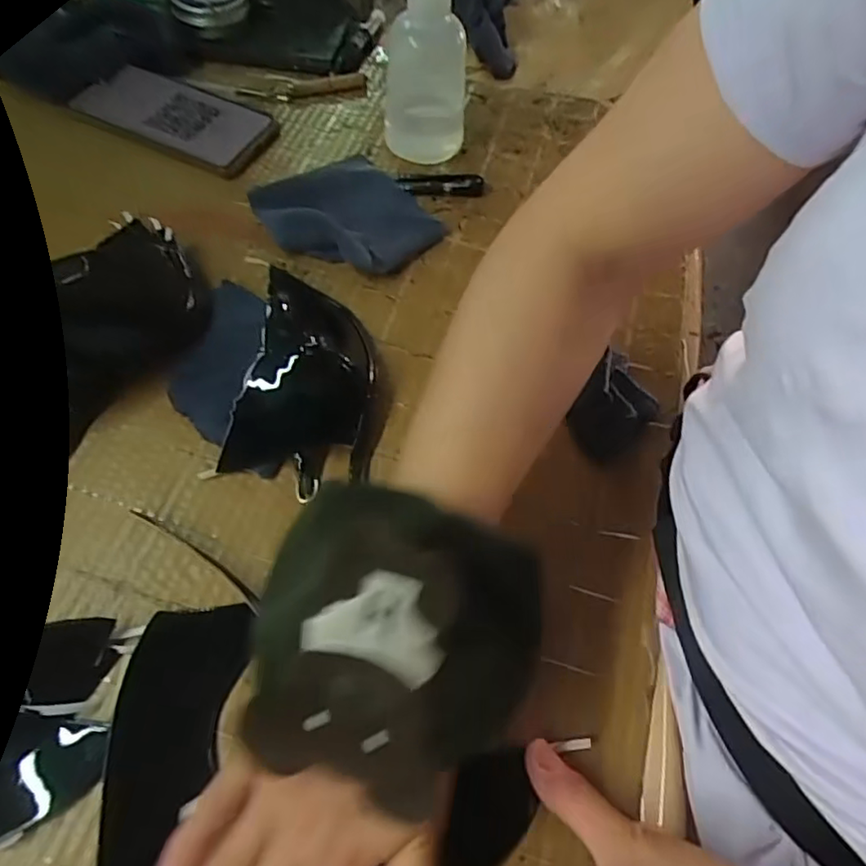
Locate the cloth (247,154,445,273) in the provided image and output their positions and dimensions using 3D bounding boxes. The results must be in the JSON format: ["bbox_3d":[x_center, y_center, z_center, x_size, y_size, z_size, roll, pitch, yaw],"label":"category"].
[{"bbox_3d":[-0.062,-0.165,0.458,0.114,0.019,0.107,40,66,18],"label":"cloth"}]

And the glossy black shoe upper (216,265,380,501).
[{"bbox_3d":[-0.075,-0.045,0.379,0.083,0.043,0.148,7,60,1],"label":"glossy black shoe upper"}]

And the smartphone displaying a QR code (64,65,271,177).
[{"bbox_3d":[-0.205,-0.262,0.502,0.147,0.009,0.083,27,63,5],"label":"smartphone displaying a QR code"}]

